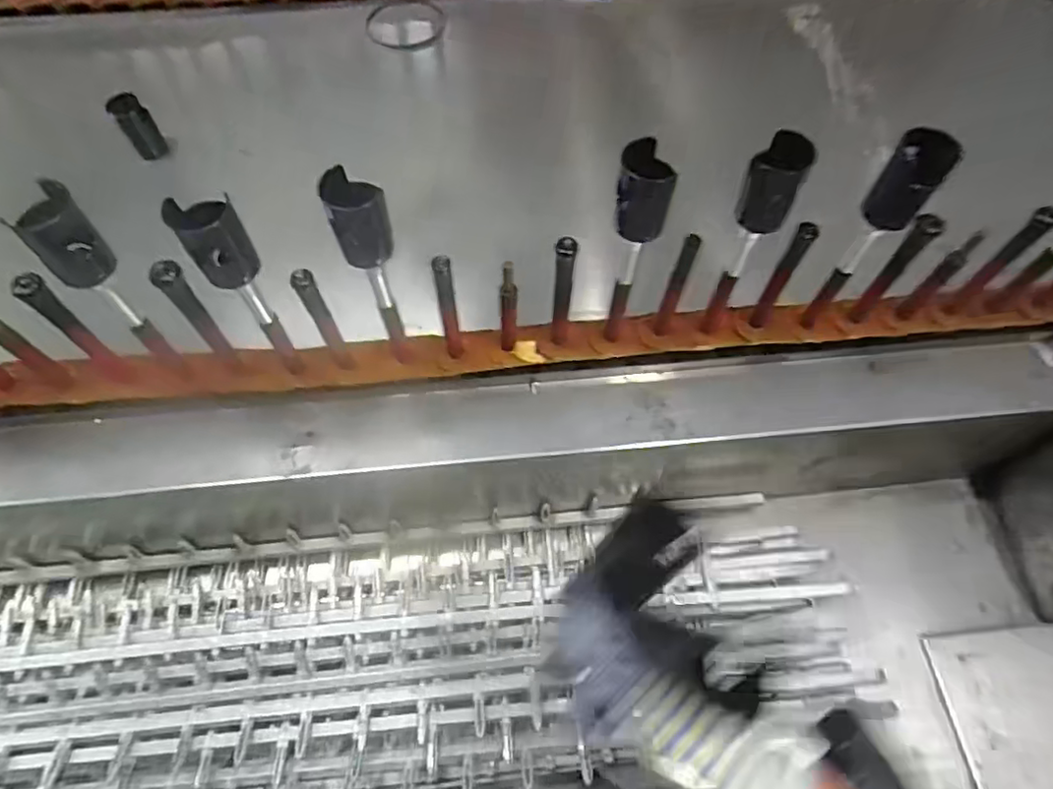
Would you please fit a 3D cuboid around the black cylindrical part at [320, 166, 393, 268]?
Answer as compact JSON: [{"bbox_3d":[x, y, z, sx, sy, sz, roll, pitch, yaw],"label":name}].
[{"bbox_3d":[-0.120,-0.123,0.453,0.036,0.071,0.031,22,65,9],"label":"black cylindrical part"}]

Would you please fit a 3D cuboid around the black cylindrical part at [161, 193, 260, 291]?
[{"bbox_3d":[-0.217,-0.107,0.444,0.039,0.064,0.034,-30,69,-15],"label":"black cylindrical part"}]

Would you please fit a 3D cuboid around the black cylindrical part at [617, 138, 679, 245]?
[{"bbox_3d":[0.088,-0.152,0.474,0.040,0.068,0.039,1,64,-2],"label":"black cylindrical part"}]

